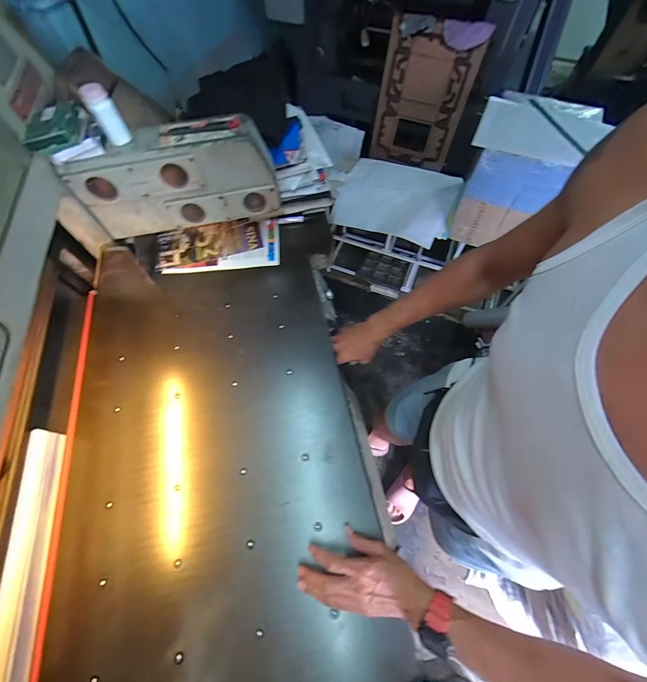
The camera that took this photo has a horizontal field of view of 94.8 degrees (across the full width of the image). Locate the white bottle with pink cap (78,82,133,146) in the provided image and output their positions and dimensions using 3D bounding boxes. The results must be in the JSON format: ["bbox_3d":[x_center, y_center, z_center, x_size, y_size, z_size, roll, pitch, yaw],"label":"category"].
[{"bbox_3d":[-0.371,-0.387,0.510,0.037,0.080,0.031,-37,69,-16],"label":"white bottle with pink cap"}]

